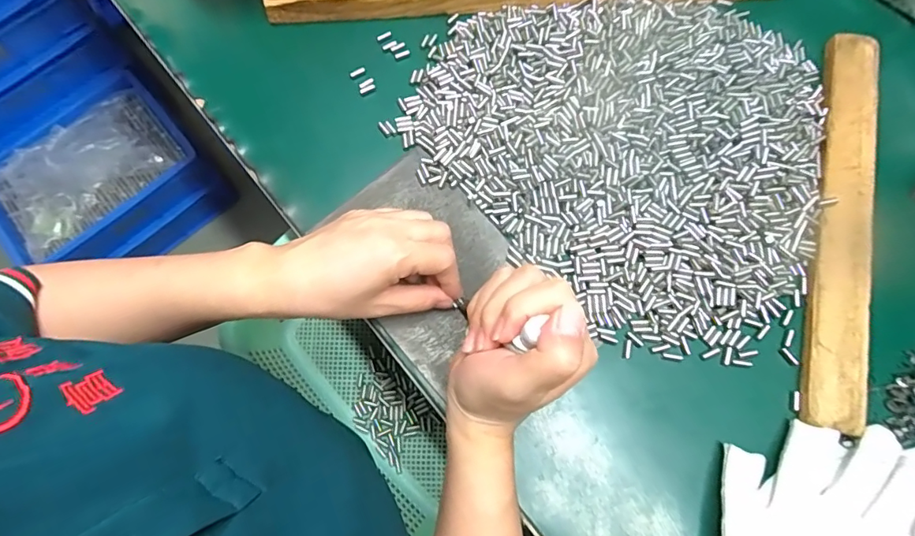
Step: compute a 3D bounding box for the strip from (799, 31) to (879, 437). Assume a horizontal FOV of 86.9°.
[{"bbox_3d":[0.282,-0.041,0.352,0.034,0.012,0.311,14,75,7],"label":"strip"}]

